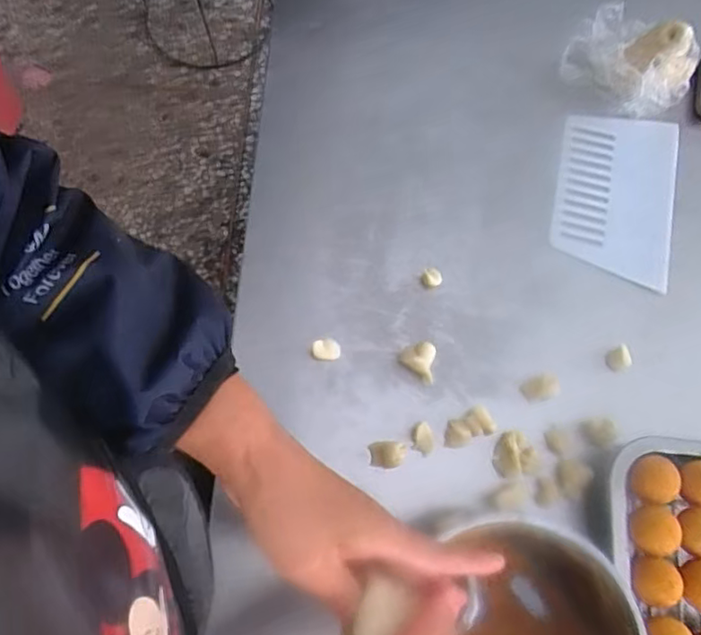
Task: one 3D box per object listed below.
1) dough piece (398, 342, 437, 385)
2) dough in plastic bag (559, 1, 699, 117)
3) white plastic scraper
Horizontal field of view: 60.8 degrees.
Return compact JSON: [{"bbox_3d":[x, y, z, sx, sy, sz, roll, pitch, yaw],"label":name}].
[{"bbox_3d":[0.058,0.040,0.520,0.030,0.016,0.033,7,74,0],"label":"dough piece"},{"bbox_3d":[0.285,-0.261,0.618,0.126,0.060,0.103,39,76,9],"label":"dough in plastic bag"},{"bbox_3d":[0.266,-0.126,0.594,0.118,0.008,0.176,14,74,2],"label":"white plastic scraper"}]

